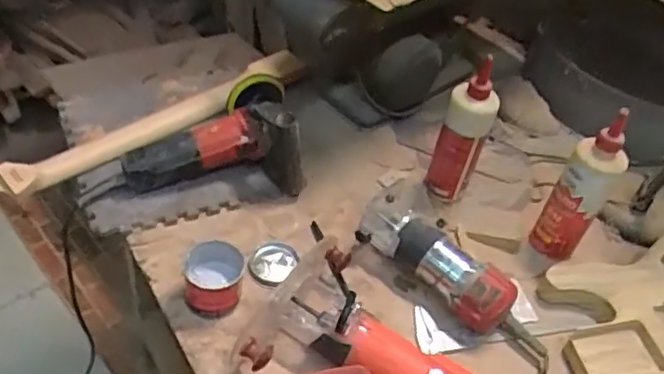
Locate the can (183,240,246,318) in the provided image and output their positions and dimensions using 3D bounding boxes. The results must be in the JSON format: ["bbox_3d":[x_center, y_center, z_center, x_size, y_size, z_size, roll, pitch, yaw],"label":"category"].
[{"bbox_3d":[-0.148,0.116,0.770,0.072,0.065,0.072,4,46,-4],"label":"can"}]

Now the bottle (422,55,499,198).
[{"bbox_3d":[0.189,-0.064,0.895,0.068,0.219,0.061,16,46,7],"label":"bottle"}]

